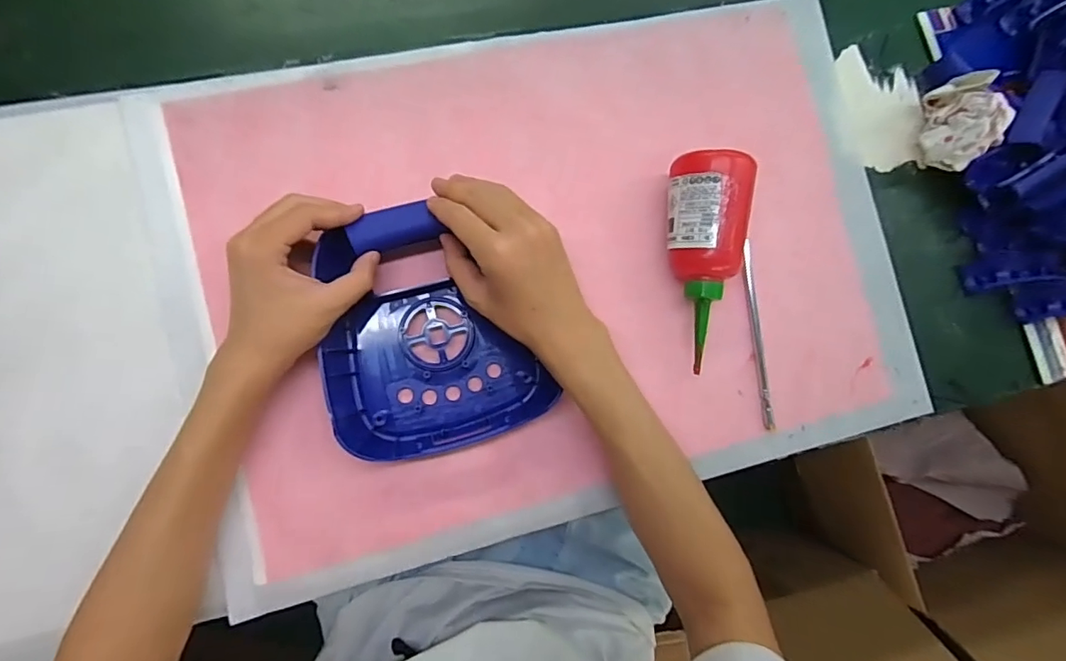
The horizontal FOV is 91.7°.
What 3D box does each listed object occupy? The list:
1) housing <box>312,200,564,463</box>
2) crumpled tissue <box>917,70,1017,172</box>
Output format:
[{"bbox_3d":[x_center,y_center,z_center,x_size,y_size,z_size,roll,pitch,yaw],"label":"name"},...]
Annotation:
[{"bbox_3d":[-0.080,0.004,0.386,0.153,0.051,0.174,-19,87,-8],"label":"housing"},{"bbox_3d":[0.370,-0.180,0.452,0.042,0.064,0.071,-29,90,-8],"label":"crumpled tissue"}]

